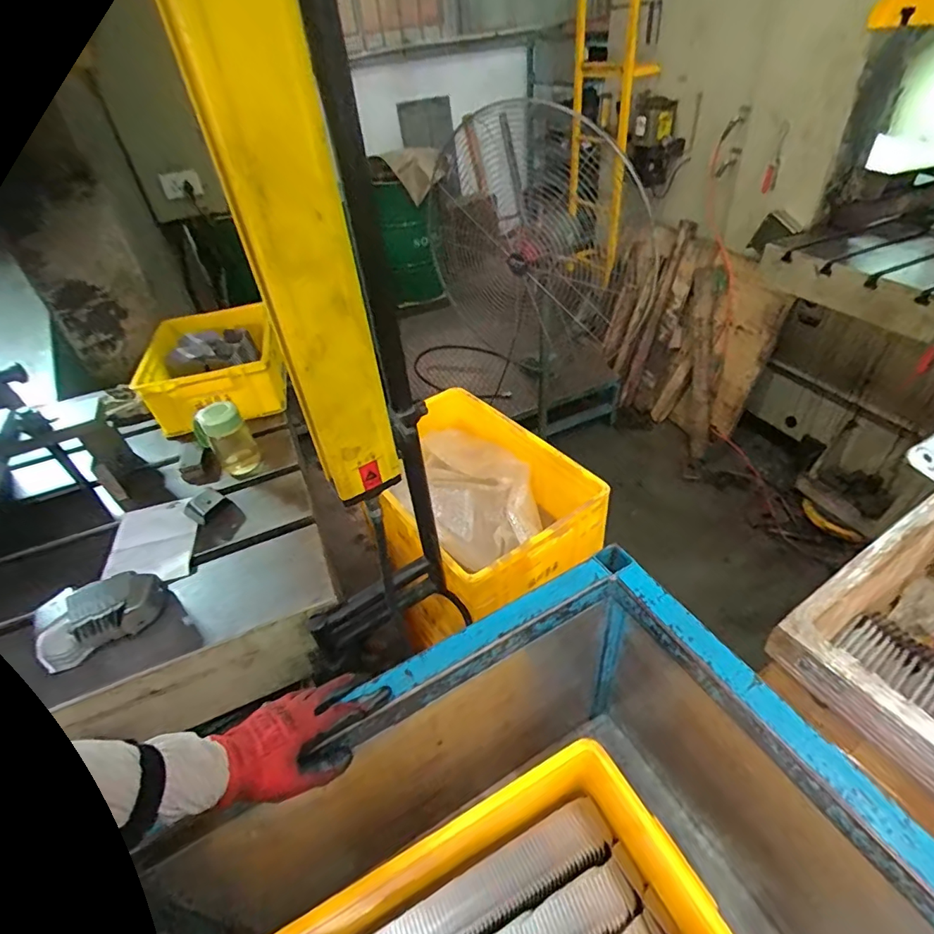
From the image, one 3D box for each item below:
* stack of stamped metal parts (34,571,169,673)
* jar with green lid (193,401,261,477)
[{"bbox_3d":[-0.484,0.191,0.666,0.146,0.056,0.073,-28,44,-22],"label":"stack of stamped metal parts"},{"bbox_3d":[-0.428,-0.052,0.892,0.076,0.139,0.079,-5,40,4],"label":"jar with green lid"}]

